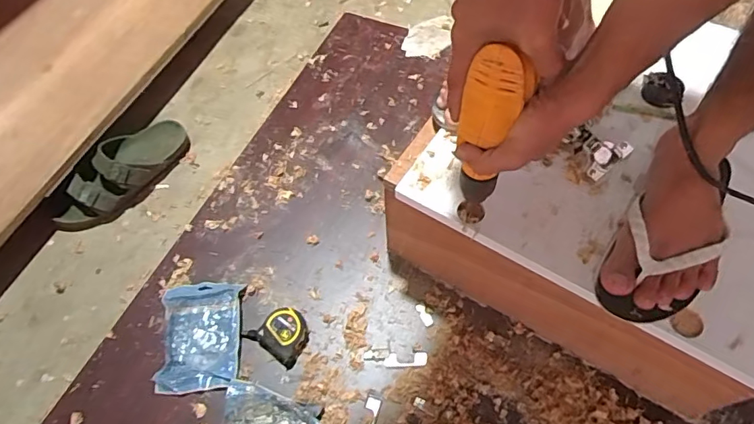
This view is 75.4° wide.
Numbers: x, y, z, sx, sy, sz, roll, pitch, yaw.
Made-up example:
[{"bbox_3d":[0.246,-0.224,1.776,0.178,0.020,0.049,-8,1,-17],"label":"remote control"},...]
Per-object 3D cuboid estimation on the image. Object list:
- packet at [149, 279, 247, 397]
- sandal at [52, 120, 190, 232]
[{"bbox_3d":[-0.280,0.191,0.772,0.122,0.036,0.169,-6,59,-1],"label":"packet"},{"bbox_3d":[-0.485,-0.077,0.932,0.102,0.080,0.285,29,64,18],"label":"sandal"}]

